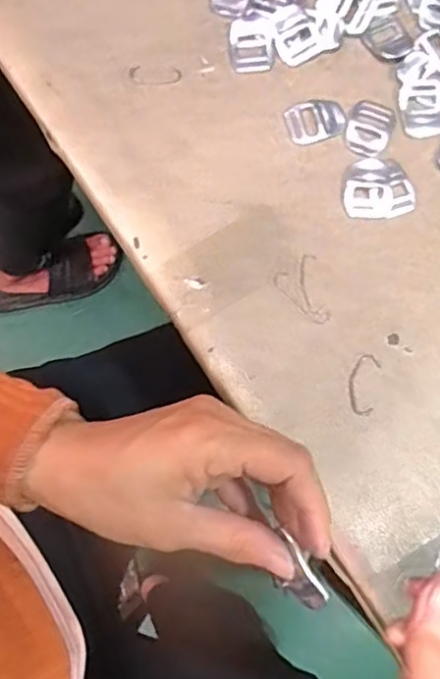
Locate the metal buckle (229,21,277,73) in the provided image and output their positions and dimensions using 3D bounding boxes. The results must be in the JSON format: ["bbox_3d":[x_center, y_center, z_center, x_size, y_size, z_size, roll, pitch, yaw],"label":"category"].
[{"bbox_3d":[0.021,-0.201,0.429,0.029,0.004,0.037,-8,78,-3],"label":"metal buckle"}]

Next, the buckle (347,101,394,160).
[{"bbox_3d":[0.101,-0.141,0.419,0.028,0.004,0.039,18,78,2],"label":"buckle"}]

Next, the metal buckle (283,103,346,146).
[{"bbox_3d":[0.064,-0.146,0.419,0.039,0.004,0.028,-11,78,-4],"label":"metal buckle"}]

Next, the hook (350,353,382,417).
[{"bbox_3d":[0.088,0.028,0.388,0.017,0.004,0.038,12,78,1],"label":"hook"}]

